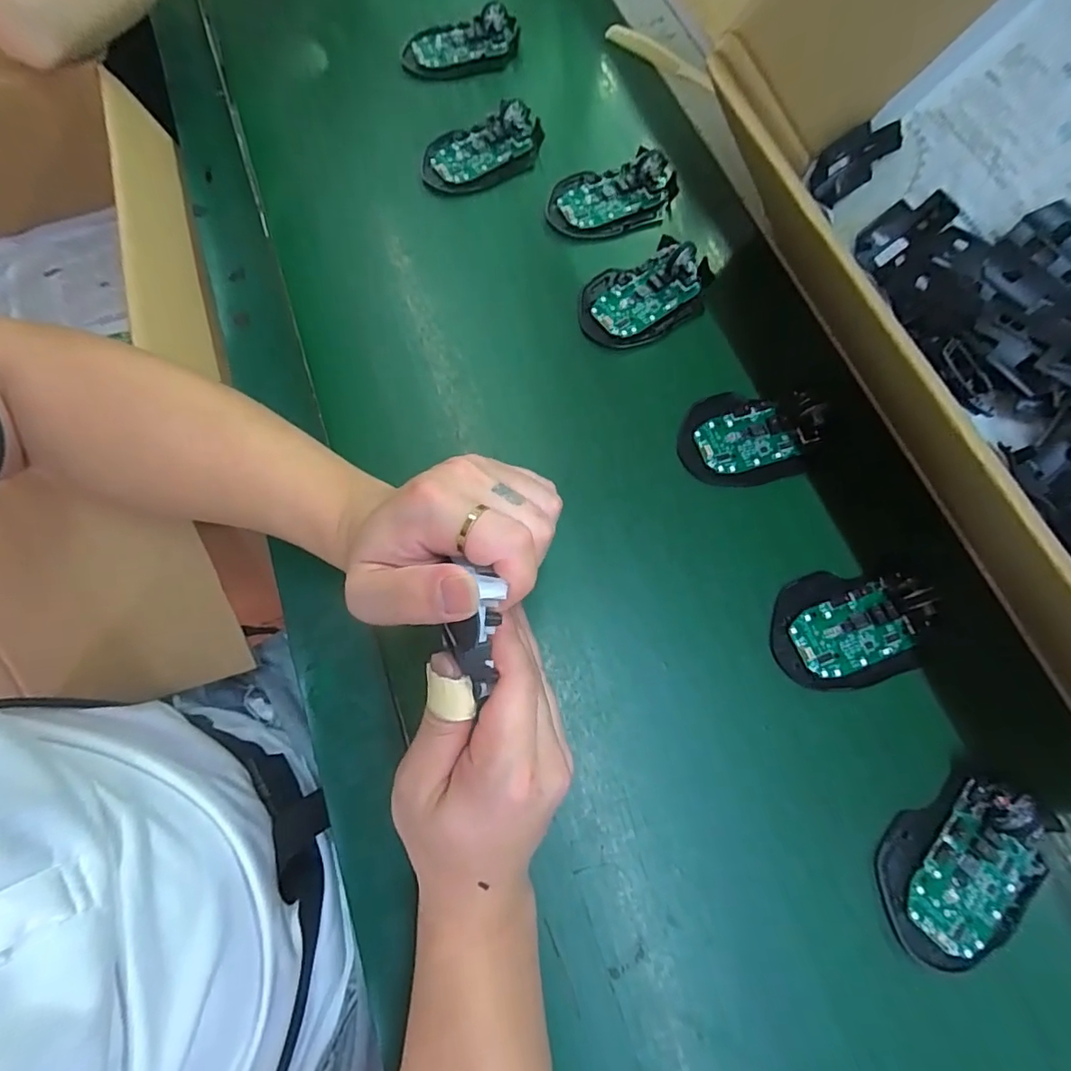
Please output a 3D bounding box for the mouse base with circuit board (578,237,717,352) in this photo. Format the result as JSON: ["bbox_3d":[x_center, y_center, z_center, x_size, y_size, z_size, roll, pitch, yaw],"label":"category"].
[{"bbox_3d":[0.091,-0.201,0.441,0.117,0.023,0.072,-29,74,-9],"label":"mouse base with circuit board"}]

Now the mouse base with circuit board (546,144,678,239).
[{"bbox_3d":[0.069,-0.300,0.479,0.115,0.024,0.064,-14,72,-5],"label":"mouse base with circuit board"}]

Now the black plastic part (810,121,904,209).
[{"bbox_3d":[0.257,-0.302,0.441,0.046,0.065,0.007,25,52,-36],"label":"black plastic part"}]

